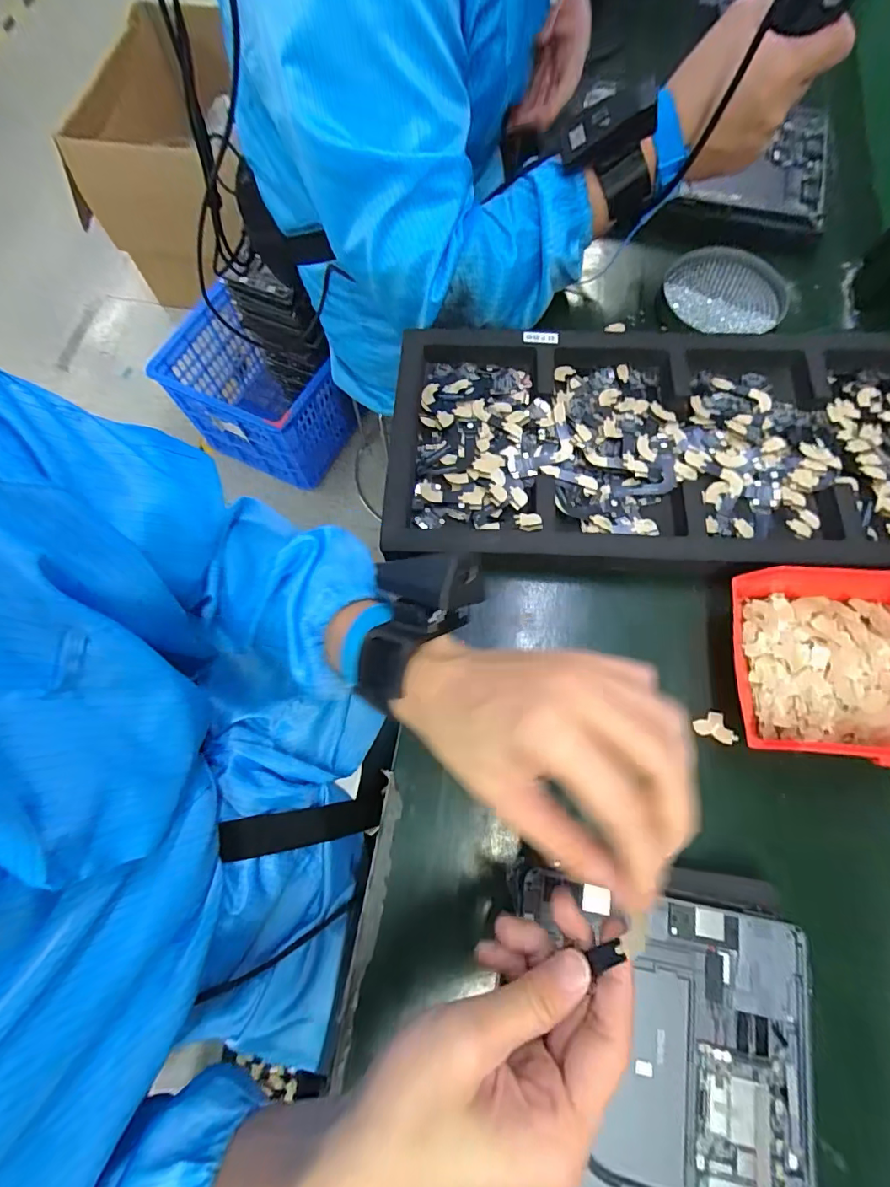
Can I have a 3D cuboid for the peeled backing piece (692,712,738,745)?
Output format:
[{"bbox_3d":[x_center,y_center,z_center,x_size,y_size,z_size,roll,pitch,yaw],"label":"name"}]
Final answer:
[{"bbox_3d":[0.198,0.101,0.352,0.022,0.004,0.024,-30,72,5],"label":"peeled backing piece"}]

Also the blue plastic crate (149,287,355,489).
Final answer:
[{"bbox_3d":[-0.440,-0.491,1.169,0.354,0.316,0.288,30,75,9],"label":"blue plastic crate"}]

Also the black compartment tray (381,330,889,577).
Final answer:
[{"bbox_3d":[0.199,-0.121,0.407,0.492,0.033,0.237,4,72,2],"label":"black compartment tray"}]

